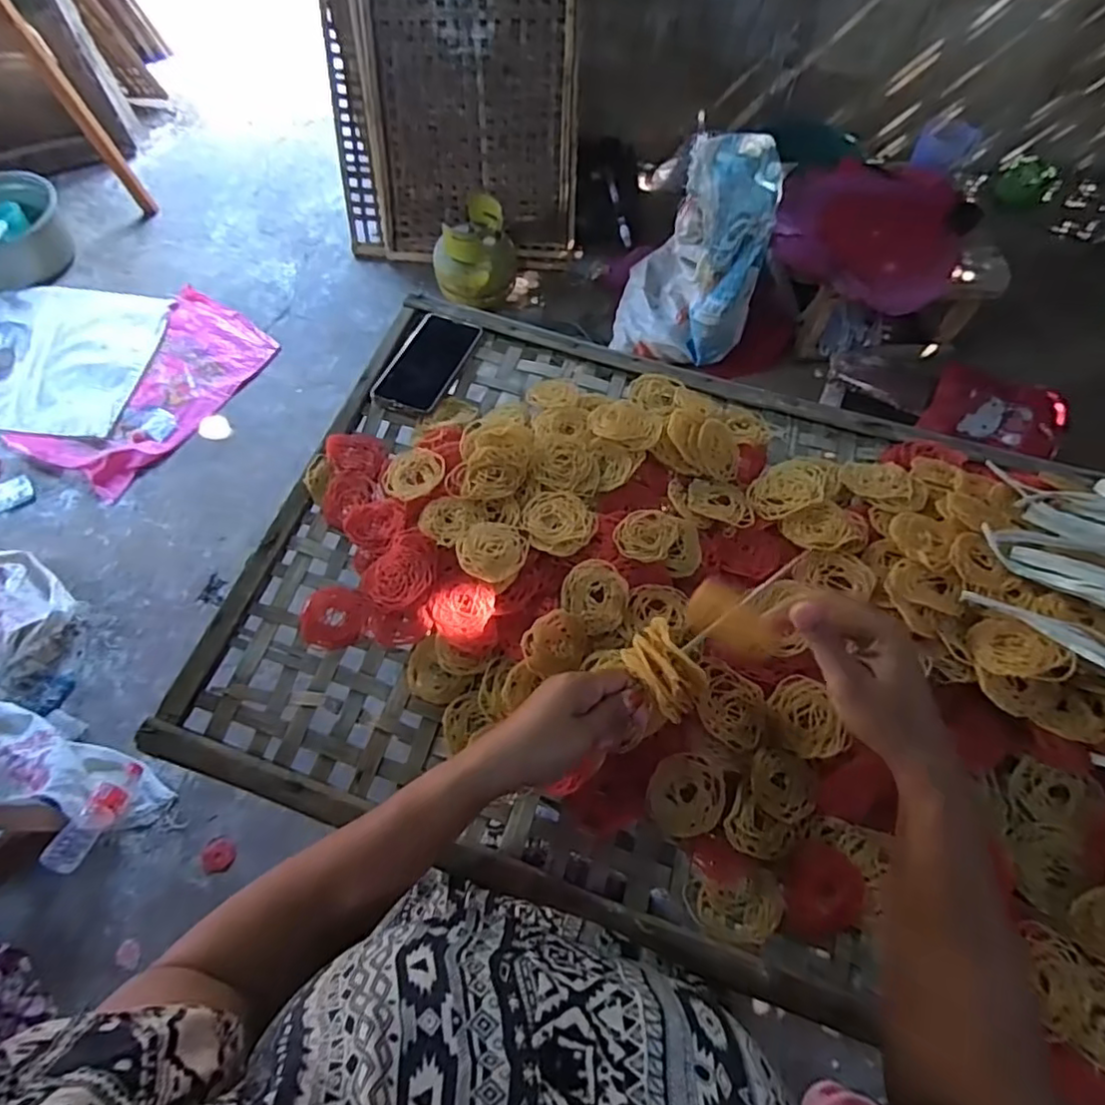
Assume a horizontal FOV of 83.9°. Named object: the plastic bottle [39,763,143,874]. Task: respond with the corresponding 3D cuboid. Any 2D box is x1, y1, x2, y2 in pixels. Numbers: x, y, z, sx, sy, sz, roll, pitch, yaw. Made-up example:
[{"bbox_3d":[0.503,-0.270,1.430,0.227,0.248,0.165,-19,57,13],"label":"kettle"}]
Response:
[{"bbox_3d":[-0.985,0.568,1.330,0.071,0.054,0.233,16,45,7],"label":"plastic bottle"}]

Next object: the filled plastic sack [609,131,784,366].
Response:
[{"bbox_3d":[0.375,-0.801,1.635,0.356,0.544,0.306,11,63,4],"label":"filled plastic sack"}]

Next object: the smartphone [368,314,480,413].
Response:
[{"bbox_3d":[-0.146,-0.226,0.725,0.075,0.008,0.155,21,59,3],"label":"smartphone"}]

